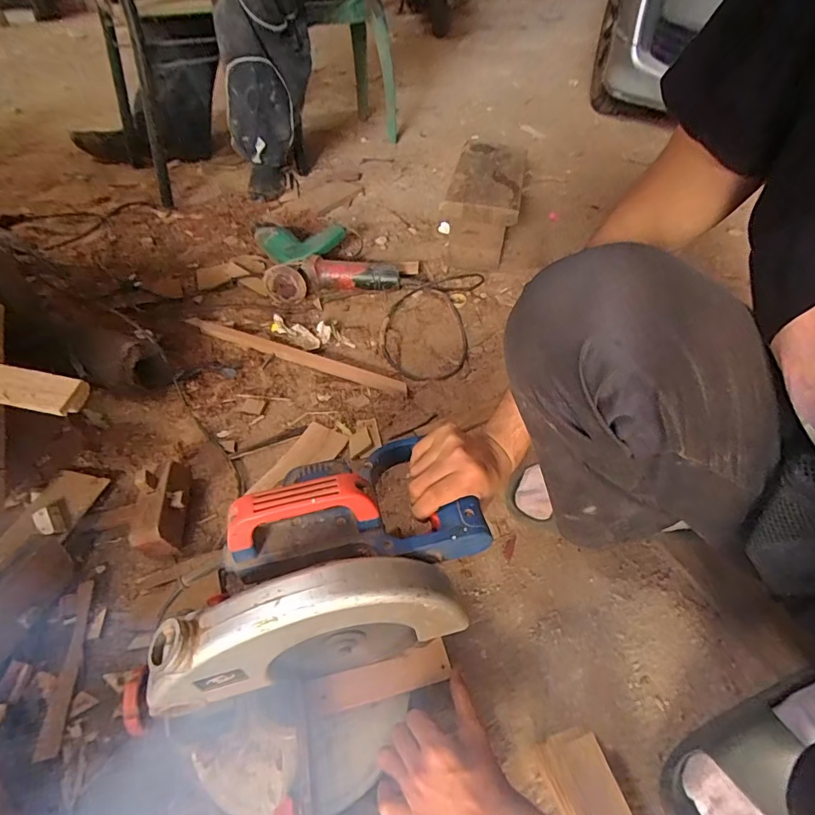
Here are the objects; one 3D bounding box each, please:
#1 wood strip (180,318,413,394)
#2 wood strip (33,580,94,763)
[{"bbox_3d":[-0.222,-0.105,0.903,0.474,0.011,0.038,19,50,16],"label":"wood strip"},{"bbox_3d":[-0.382,0.287,0.539,0.022,0.005,0.184,-7,48,-8],"label":"wood strip"}]

